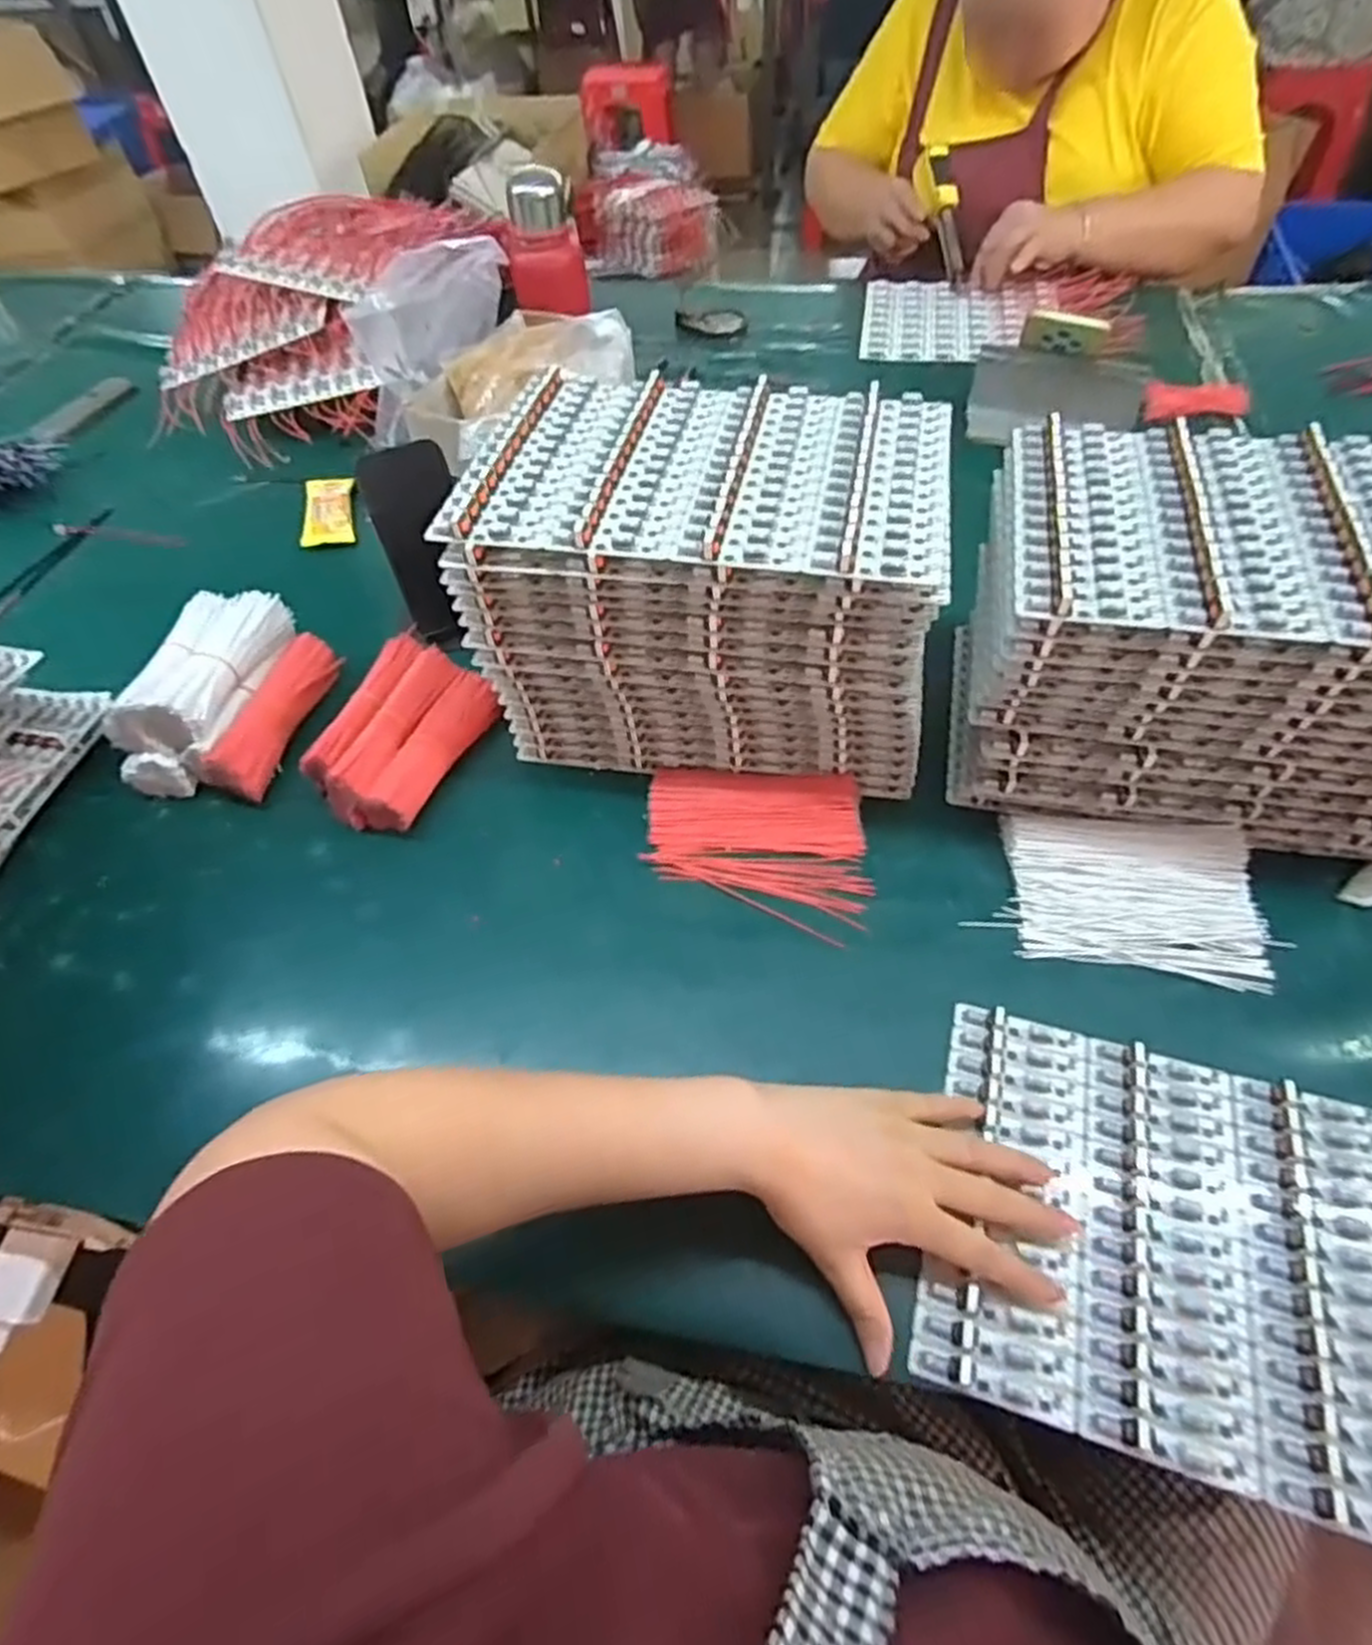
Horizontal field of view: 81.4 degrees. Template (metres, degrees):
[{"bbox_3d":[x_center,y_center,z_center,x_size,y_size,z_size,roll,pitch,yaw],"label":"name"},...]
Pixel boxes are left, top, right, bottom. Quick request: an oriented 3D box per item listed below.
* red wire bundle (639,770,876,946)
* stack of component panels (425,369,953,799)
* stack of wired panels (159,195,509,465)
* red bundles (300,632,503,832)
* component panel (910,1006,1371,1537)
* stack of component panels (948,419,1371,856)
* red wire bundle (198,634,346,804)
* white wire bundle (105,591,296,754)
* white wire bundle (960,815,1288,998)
[{"bbox_3d":[0.049,0.014,0.560,0.153,0.015,0.123,5,55,7],"label":"red wire bundle"},{"bbox_3d":[0.021,-0.168,0.579,0.306,0.203,0.187,7,55,9],"label":"stack of component panels"},{"bbox_3d":[-0.431,-0.612,0.937,0.276,0.112,0.457,11,56,11],"label":"stack of wired panels"},{"bbox_3d":[-0.225,-0.071,0.621,0.120,0.043,0.154,23,59,19],"label":"red bundles"},{"bbox_3d":[0.280,0.216,0.395,0.298,0.011,0.191,13,56,13],"label":"component panel"},{"bbox_3d":[0.349,-0.116,0.523,0.301,0.187,0.181,7,55,9],"label":"stack of component panels"},{"bbox_3d":[-0.329,-0.087,0.638,0.045,0.045,0.151,7,55,9],"label":"red wire bundle"},{"bbox_3d":[-0.383,-0.121,0.638,0.087,0.052,0.154,5,55,7],"label":"white wire bundle"},{"bbox_3d":[0.290,0.045,0.520,0.157,0.016,0.109,8,55,9],"label":"white wire bundle"}]

